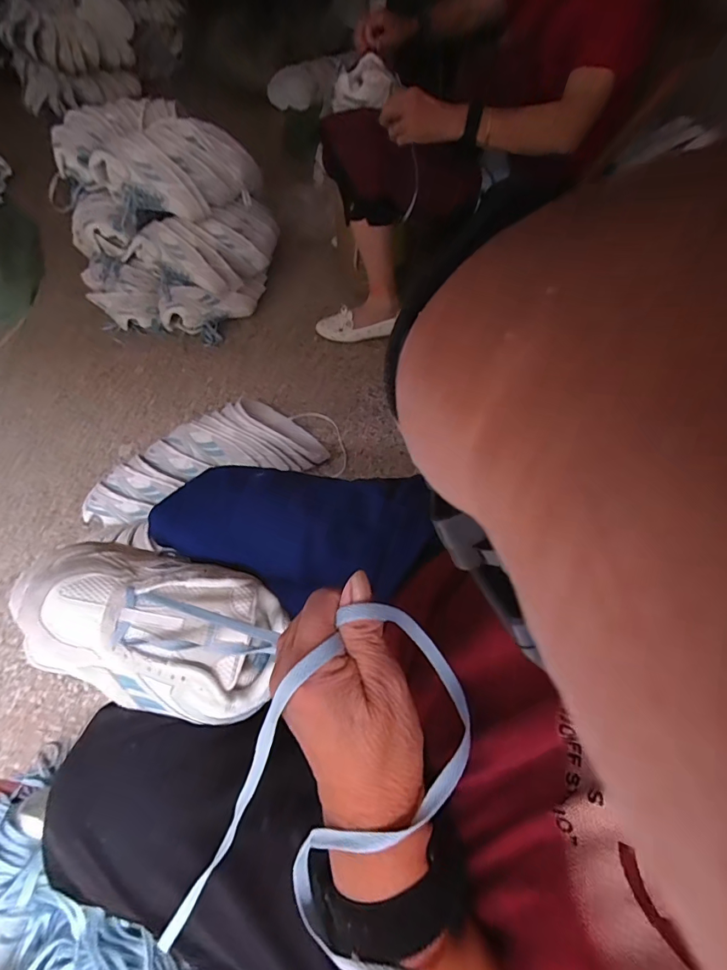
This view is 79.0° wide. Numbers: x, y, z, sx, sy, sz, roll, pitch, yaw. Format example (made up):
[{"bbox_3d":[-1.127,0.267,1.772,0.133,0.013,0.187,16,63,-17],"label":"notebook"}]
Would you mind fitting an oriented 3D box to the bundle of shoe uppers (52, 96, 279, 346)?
[{"bbox_3d":[-0.491,-0.677,1.155,0.437,0.377,0.473,1,62,-3],"label":"bundle of shoe uppers"}]

